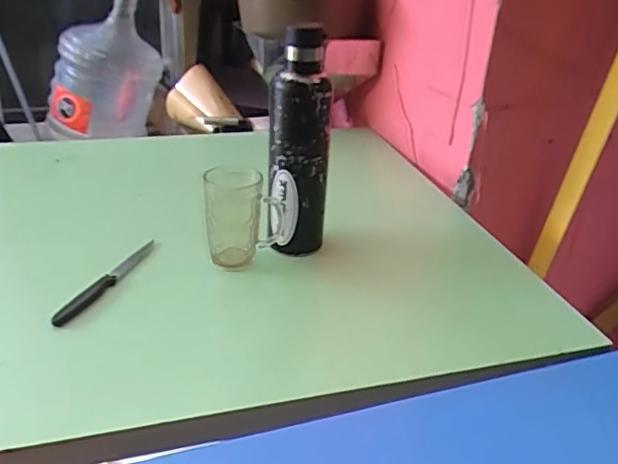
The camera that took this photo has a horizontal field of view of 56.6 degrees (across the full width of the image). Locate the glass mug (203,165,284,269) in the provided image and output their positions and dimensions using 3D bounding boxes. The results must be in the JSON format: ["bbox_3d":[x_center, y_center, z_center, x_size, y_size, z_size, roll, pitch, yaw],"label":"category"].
[{"bbox_3d":[-0.090,-0.019,0.796,0.104,0.132,0.068,-3,30,-11],"label":"glass mug"}]

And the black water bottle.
[{"bbox_3d":[-0.012,-0.105,0.761,0.076,0.307,0.062,2,29,-3],"label":"black water bottle"}]

